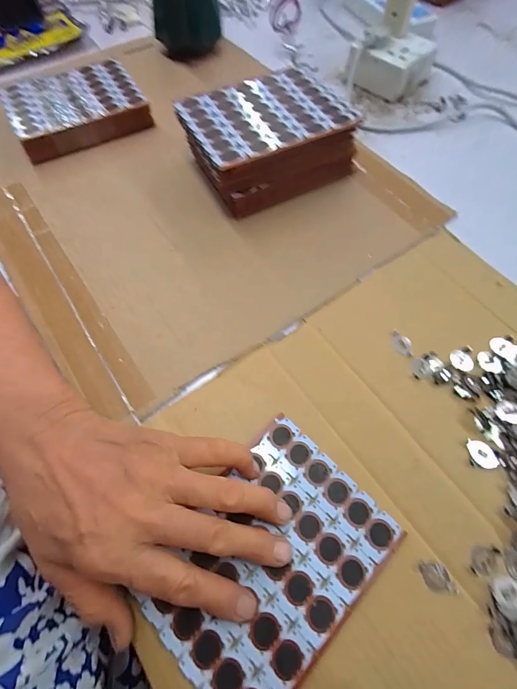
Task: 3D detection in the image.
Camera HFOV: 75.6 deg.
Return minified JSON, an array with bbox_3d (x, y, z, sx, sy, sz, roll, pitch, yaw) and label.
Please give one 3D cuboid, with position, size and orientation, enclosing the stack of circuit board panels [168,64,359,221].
[{"bbox_3d":[0.007,-0.216,0.357,0.159,0.066,0.117,-24,66,-12],"label":"stack of circuit board panels"}]

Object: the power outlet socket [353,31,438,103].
[{"bbox_3d":[0.191,-0.389,0.461,0.077,0.046,0.093,34,69,15],"label":"power outlet socket"}]

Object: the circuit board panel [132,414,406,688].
[{"bbox_3d":[0.007,0.137,0.215,0.110,0.004,0.147,41,70,18],"label":"circuit board panel"}]

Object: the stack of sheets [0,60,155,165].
[{"bbox_3d":[-0.220,-0.288,0.410,0.148,0.034,0.118,-25,67,-11],"label":"stack of sheets"}]

